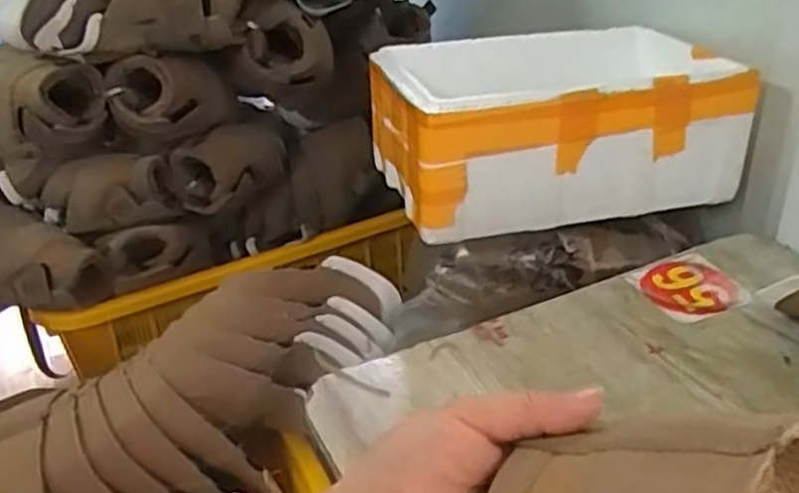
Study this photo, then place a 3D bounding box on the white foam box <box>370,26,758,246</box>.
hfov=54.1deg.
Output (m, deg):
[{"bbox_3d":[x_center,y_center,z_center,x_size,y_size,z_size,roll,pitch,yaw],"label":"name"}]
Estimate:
[{"bbox_3d":[0.182,-0.162,0.983,0.398,0.151,0.279,-9,31,-11],"label":"white foam box"}]

